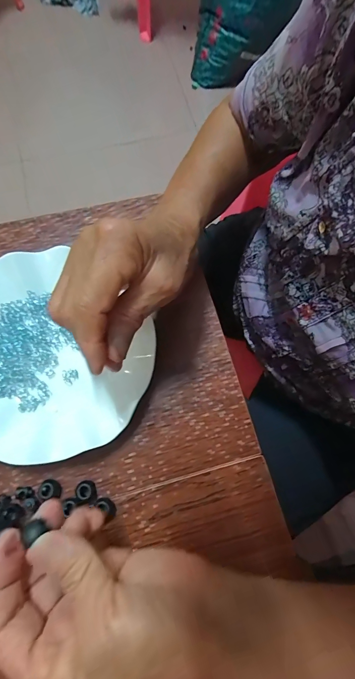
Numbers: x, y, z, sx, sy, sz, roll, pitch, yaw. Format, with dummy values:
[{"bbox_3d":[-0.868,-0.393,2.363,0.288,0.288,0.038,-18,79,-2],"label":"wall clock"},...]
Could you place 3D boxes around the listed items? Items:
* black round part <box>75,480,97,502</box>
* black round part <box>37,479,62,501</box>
[{"bbox_3d":[-0.072,0.120,0.253,0.017,0.012,0.014,5,71,-1],"label":"black round part"},{"bbox_3d":[-0.102,0.119,0.251,0.017,0.011,0.015,-20,73,-9],"label":"black round part"}]

